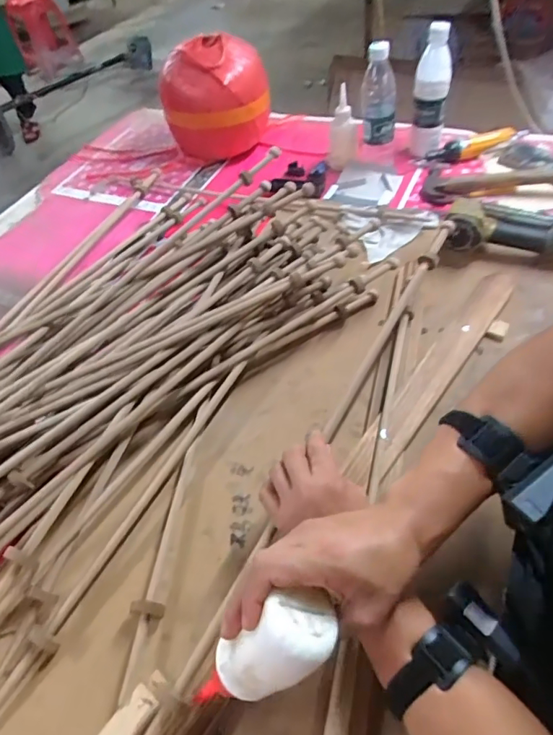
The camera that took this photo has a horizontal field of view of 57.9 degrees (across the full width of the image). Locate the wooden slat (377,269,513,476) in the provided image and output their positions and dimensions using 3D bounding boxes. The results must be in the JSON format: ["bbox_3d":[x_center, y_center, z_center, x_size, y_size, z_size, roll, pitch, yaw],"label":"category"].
[{"bbox_3d":[0.226,-0.013,0.674,0.050,0.019,0.367,29,60,26],"label":"wooden slat"}]

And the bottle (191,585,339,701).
[{"bbox_3d":[-0.010,0.211,0.363,0.111,0.046,0.048,-43,51,19],"label":"bottle"}]

